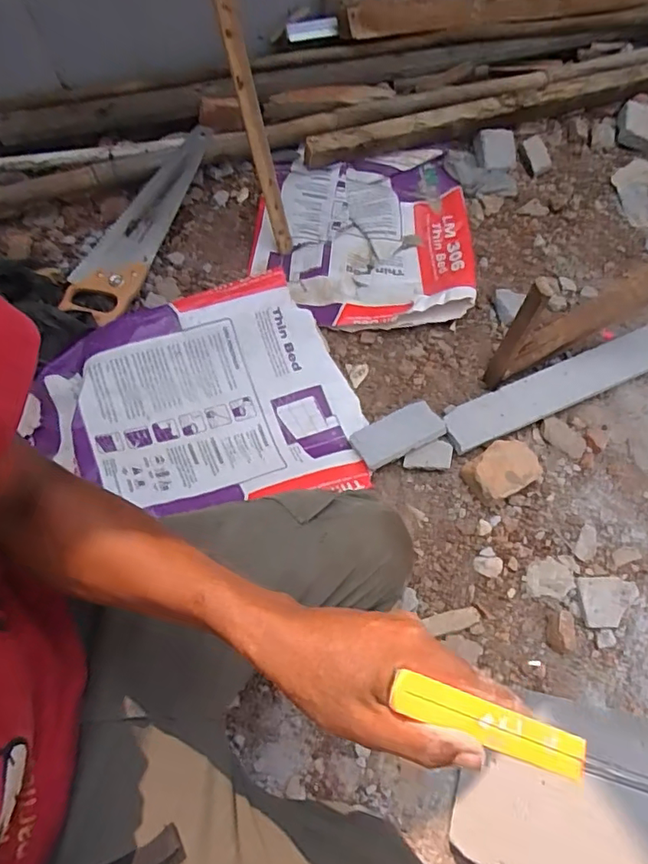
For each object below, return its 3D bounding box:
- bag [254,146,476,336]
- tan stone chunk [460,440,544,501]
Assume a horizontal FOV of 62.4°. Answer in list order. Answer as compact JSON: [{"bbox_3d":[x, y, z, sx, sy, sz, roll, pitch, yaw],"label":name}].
[{"bbox_3d":[0.075,-0.375,1.044,0.408,0.059,0.393,-4,68,-2],"label":"bag"},{"bbox_3d":[0.286,0.061,0.863,0.119,0.055,0.082,-28,71,-11],"label":"tan stone chunk"}]

